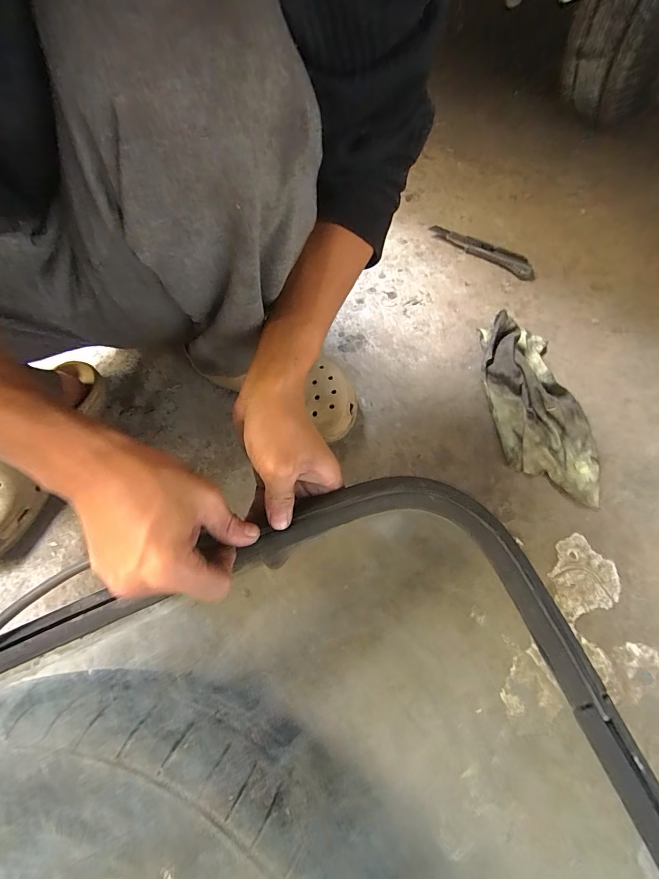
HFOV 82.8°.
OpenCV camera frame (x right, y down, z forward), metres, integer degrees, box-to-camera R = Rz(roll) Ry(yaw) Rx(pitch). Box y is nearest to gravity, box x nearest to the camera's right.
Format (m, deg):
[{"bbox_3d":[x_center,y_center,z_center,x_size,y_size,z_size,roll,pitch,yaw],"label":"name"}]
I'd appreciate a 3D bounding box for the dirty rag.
[{"bbox_3d":[0.279,-0.048,0.494,0.123,0.041,0.267,-5,66,-2],"label":"dirty rag"}]

